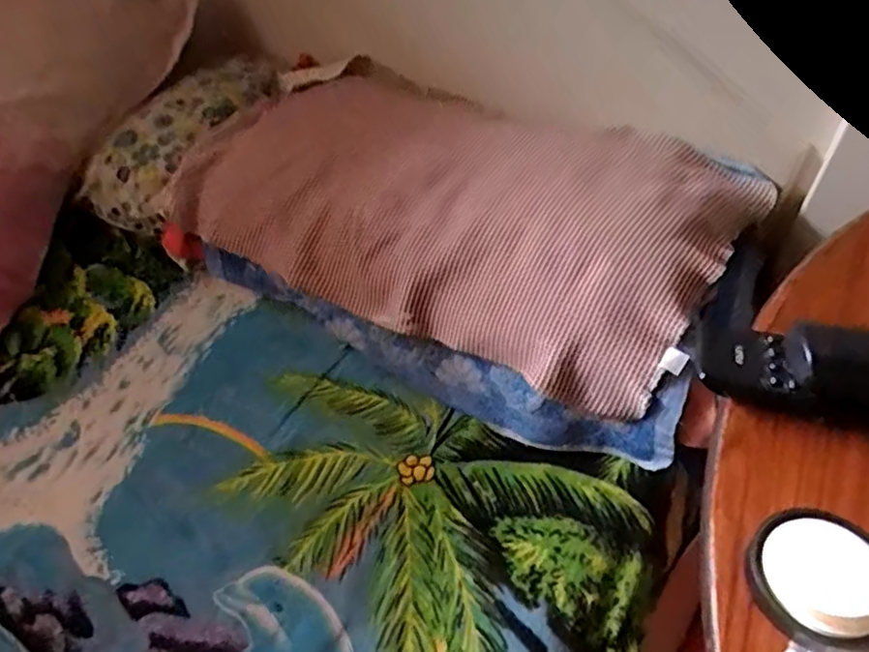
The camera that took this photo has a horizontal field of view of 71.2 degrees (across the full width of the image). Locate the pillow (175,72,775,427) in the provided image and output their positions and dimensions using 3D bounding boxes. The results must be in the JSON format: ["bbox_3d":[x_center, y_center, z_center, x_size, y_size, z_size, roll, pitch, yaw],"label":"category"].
[{"bbox_3d":[0.024,-0.158,0.754,0.643,0.125,0.361,24,57,23],"label":"pillow"}]

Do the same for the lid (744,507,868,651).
[{"bbox_3d":[0.185,0.121,0.291,0.058,0.025,0.062,-3,51,3],"label":"lid"}]

